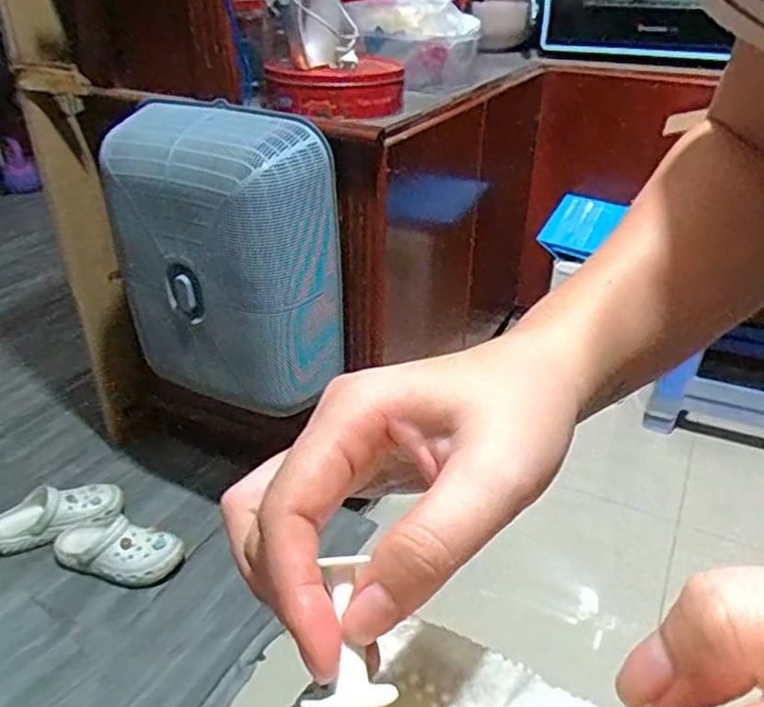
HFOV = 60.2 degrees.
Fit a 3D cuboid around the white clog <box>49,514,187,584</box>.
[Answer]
[{"bbox_3d":[-0.516,0.376,1.274,0.248,0.073,0.111,10,30,16],"label":"white clog"}]

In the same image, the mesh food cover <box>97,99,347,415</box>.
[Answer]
[{"bbox_3d":[-0.268,-0.148,1.130,0.350,0.479,0.215,15,32,22],"label":"mesh food cover"}]

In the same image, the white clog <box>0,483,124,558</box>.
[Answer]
[{"bbox_3d":[-0.670,0.334,1.353,0.256,0.076,0.129,-10,31,-19],"label":"white clog"}]

